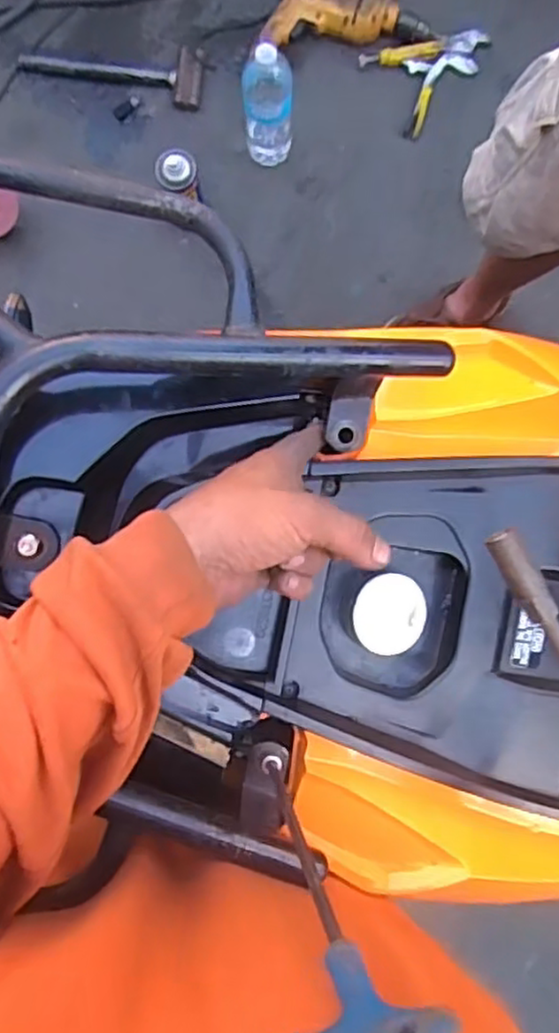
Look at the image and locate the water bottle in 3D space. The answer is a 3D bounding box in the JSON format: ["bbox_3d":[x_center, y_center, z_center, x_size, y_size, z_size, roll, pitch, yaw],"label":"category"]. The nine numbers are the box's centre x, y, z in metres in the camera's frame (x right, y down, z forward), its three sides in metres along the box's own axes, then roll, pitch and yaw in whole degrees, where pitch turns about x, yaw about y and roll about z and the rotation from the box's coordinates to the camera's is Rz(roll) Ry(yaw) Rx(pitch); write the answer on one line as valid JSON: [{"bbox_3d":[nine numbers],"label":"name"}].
[{"bbox_3d":[-0.018,-0.652,1.096,0.077,0.242,0.070,0,88,-1],"label":"water bottle"}]

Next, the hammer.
[{"bbox_3d":[-0.295,-0.800,1.221,0.324,0.031,0.093,12,88,0],"label":"hammer"}]

